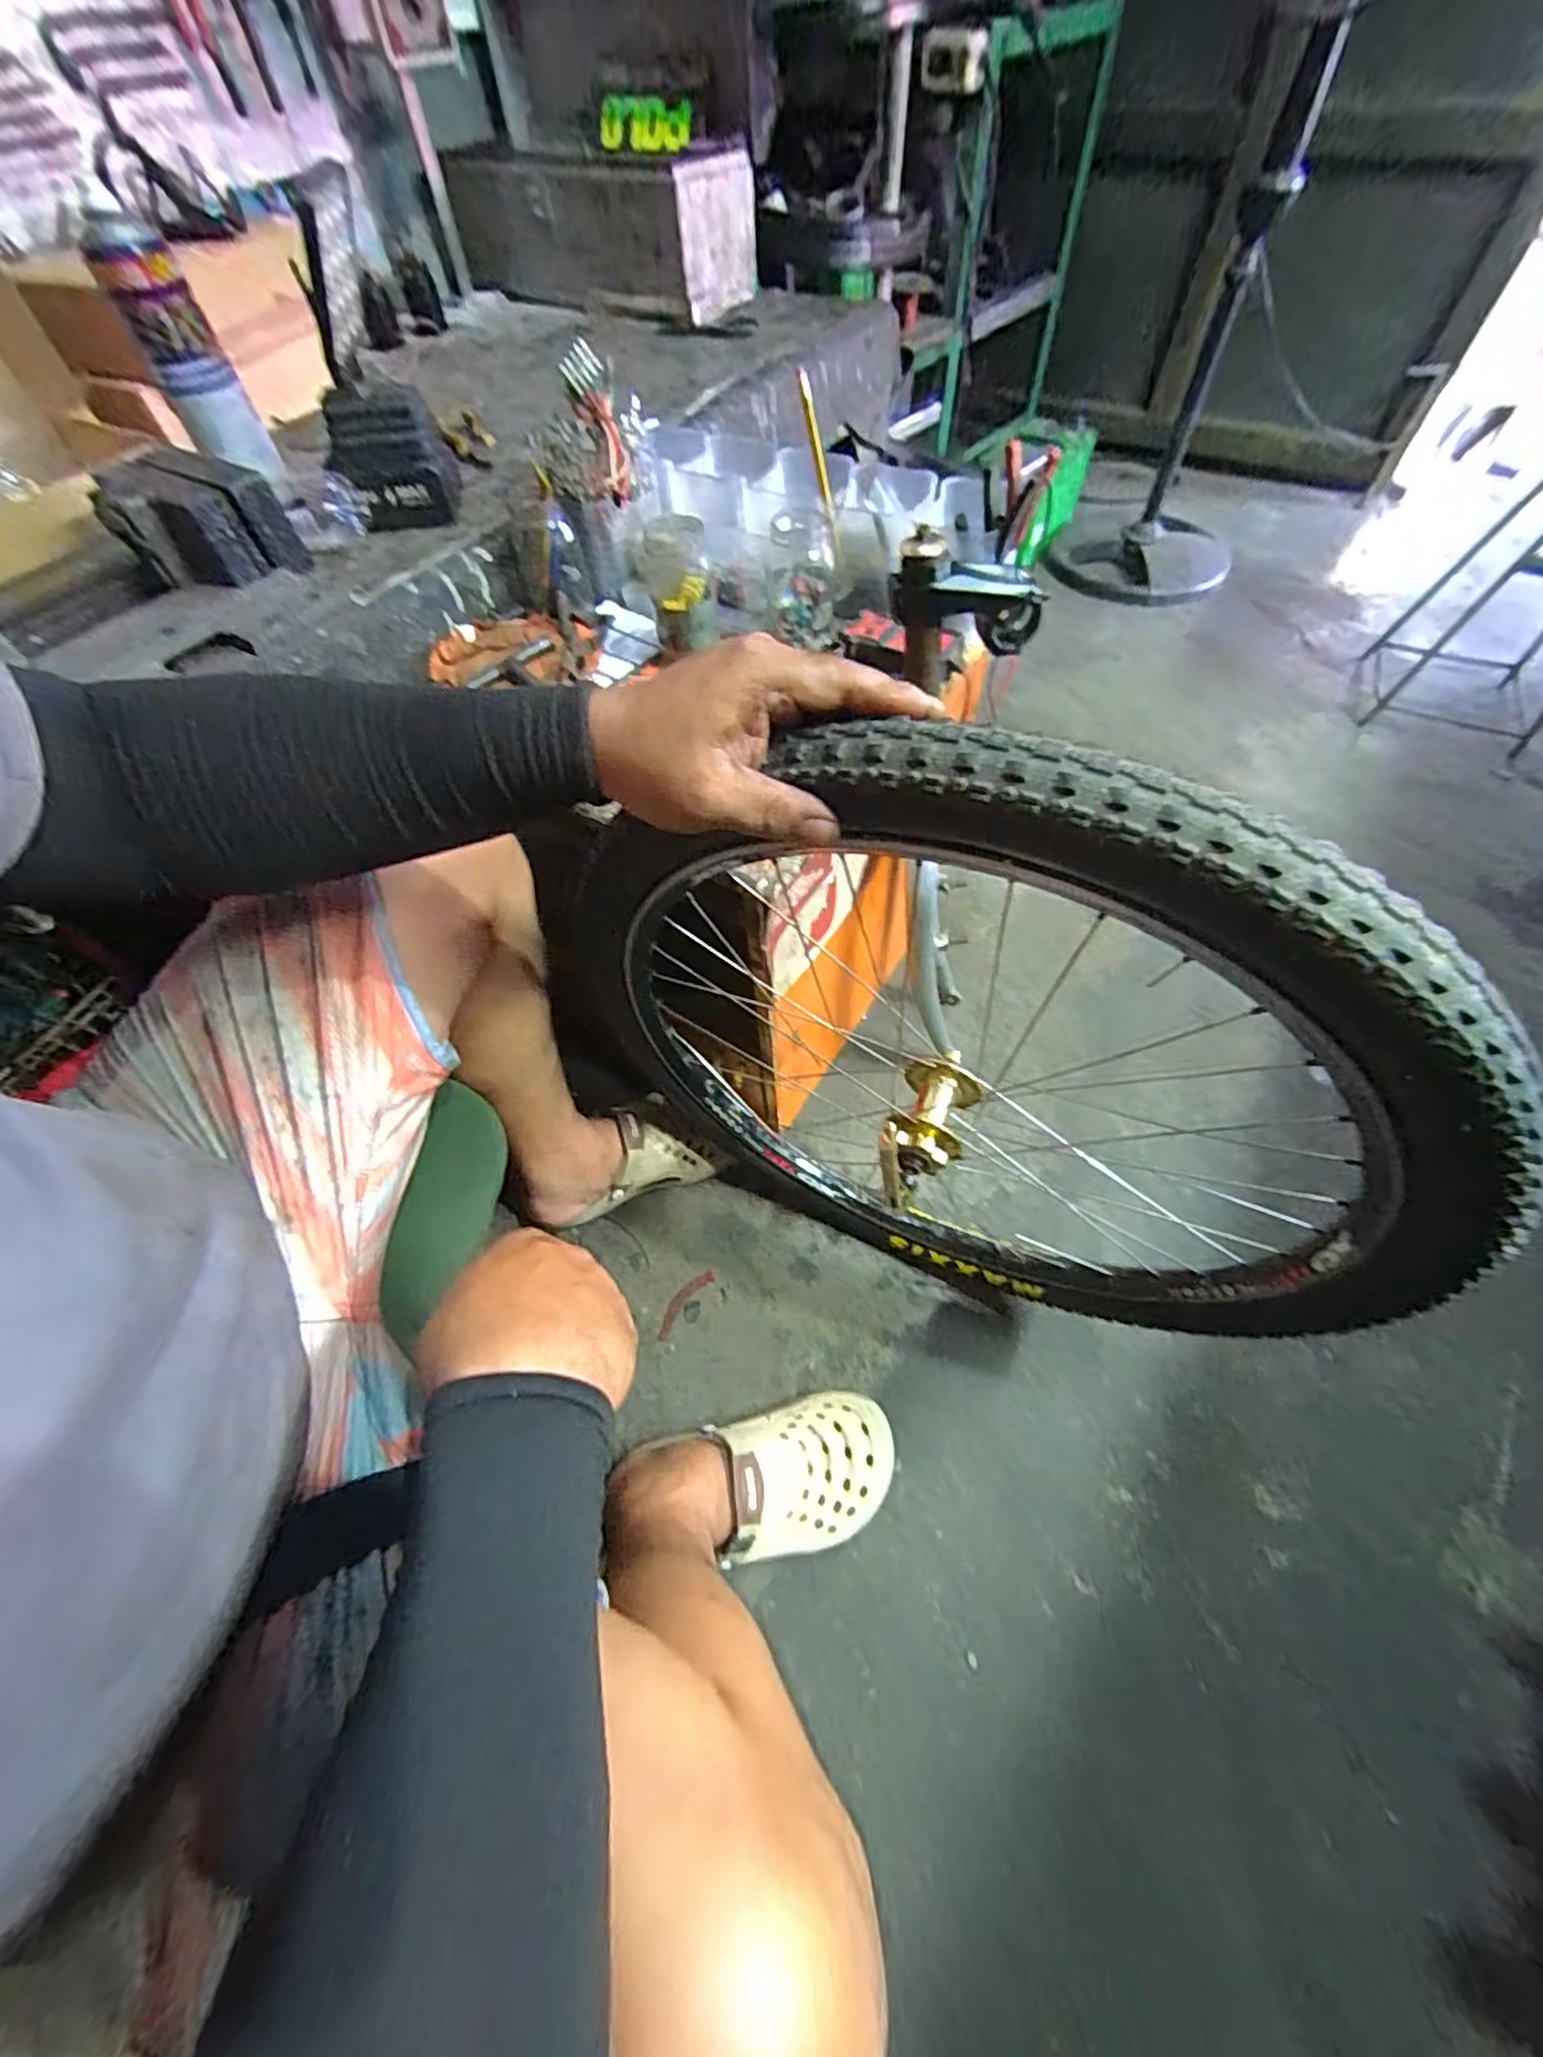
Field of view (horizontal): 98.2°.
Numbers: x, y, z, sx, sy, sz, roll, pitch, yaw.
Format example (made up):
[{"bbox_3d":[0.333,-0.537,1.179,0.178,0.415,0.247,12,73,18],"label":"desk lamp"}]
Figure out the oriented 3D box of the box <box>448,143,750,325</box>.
[{"bbox_3d":[-0.268,-1.256,1.046,0.473,0.139,0.222,28,64,18],"label":"box"}]

